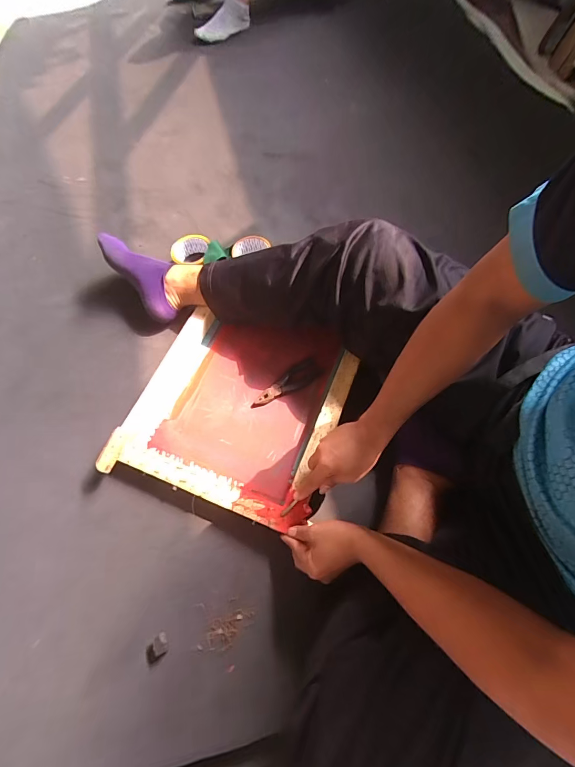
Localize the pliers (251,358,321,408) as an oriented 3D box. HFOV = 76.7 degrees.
[{"bbox_3d":[-0.005,0.001,0.725,0.150,0.015,0.048,-30,68,-10],"label":"pliers"}]

